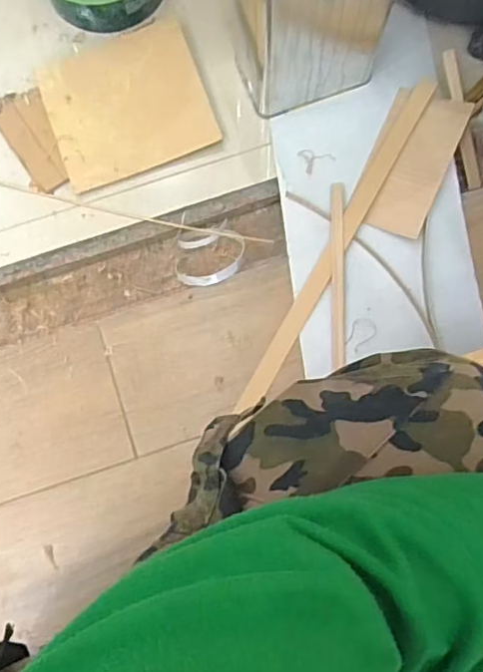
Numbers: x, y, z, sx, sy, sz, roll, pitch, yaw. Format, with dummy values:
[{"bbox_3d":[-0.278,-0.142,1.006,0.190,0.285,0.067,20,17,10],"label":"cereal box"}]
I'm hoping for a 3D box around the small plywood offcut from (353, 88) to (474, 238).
[{"bbox_3d":[0.205,-0.214,0.699,0.092,0.006,0.177,22,85,14],"label":"small plywood offcut"}]

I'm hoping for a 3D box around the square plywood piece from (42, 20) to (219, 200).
[{"bbox_3d":[-0.147,-0.300,0.728,0.194,0.011,0.186,-20,81,2],"label":"square plywood piece"}]

